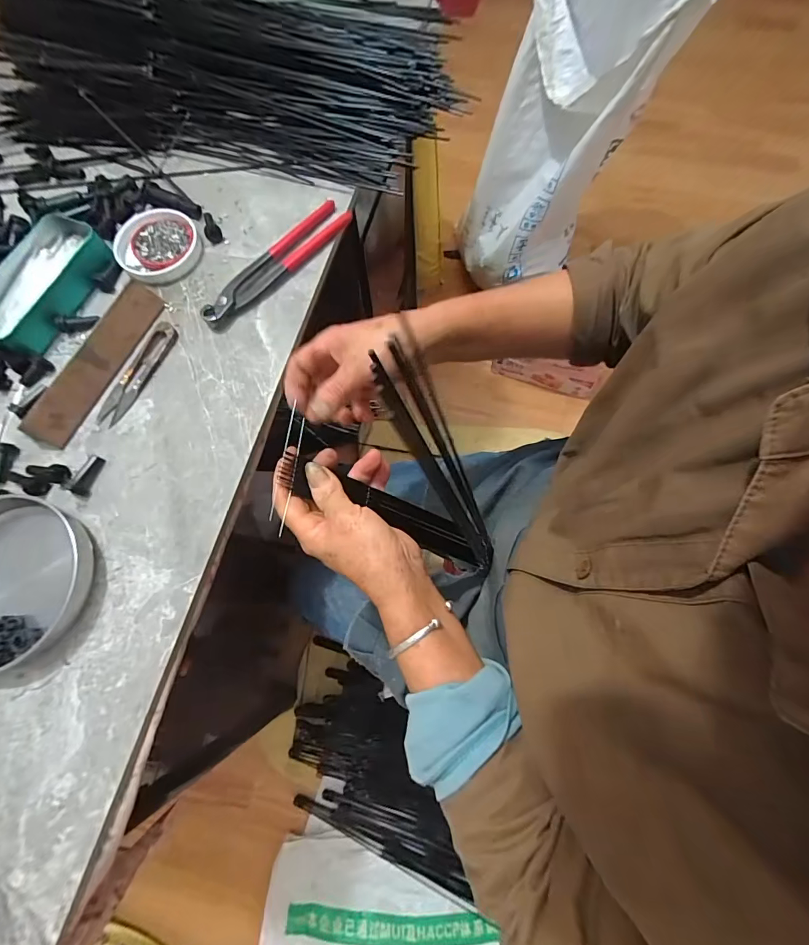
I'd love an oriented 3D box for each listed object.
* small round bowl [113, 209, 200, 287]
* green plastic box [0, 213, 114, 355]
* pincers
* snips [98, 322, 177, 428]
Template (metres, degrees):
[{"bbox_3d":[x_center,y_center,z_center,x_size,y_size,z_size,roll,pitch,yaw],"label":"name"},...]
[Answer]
[{"bbox_3d":[-0.270,-0.248,0.448,0.081,0.019,0.085,-1,73,2],"label":"small round bowl"},{"bbox_3d":[-0.379,-0.198,0.428,0.084,0.028,0.149,26,75,10],"label":"green plastic box"},{"bbox_3d":[-0.133,-0.224,0.435,0.039,0.016,0.194,39,78,13],"label":"pincers"},{"bbox_3d":[-0.265,-0.100,0.407,0.026,0.007,0.116,20,75,8],"label":"snips"}]

